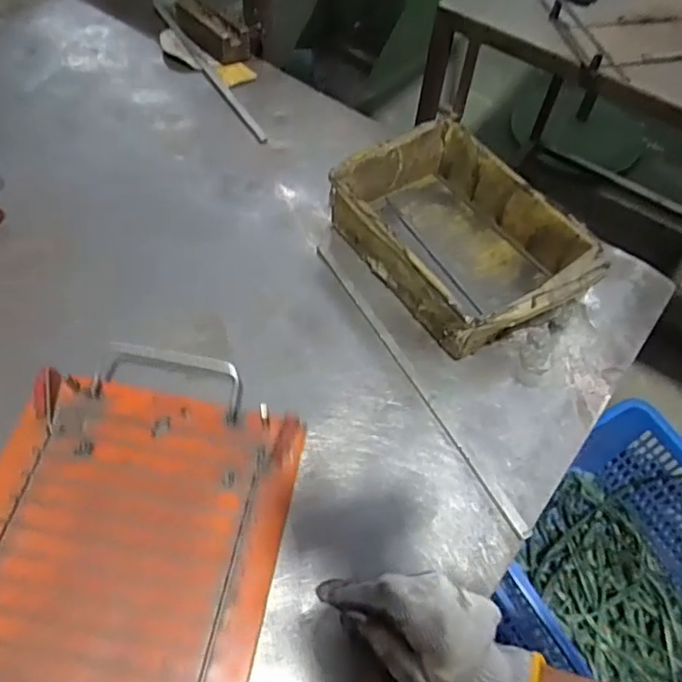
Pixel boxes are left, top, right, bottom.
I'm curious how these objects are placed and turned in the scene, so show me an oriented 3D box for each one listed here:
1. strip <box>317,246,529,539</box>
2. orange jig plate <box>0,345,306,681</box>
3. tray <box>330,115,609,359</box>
[{"bbox_3d":[0.066,0.033,0.565,0.010,0.006,0.351,-25,63,-18],"label":"strip"},{"bbox_3d":[-0.174,0.169,0.446,0.238,0.032,0.340,11,58,3],"label":"orange jig plate"},{"bbox_3d":[0.123,-0.110,0.615,0.180,0.079,0.254,-28,65,-20],"label":"tray"}]

